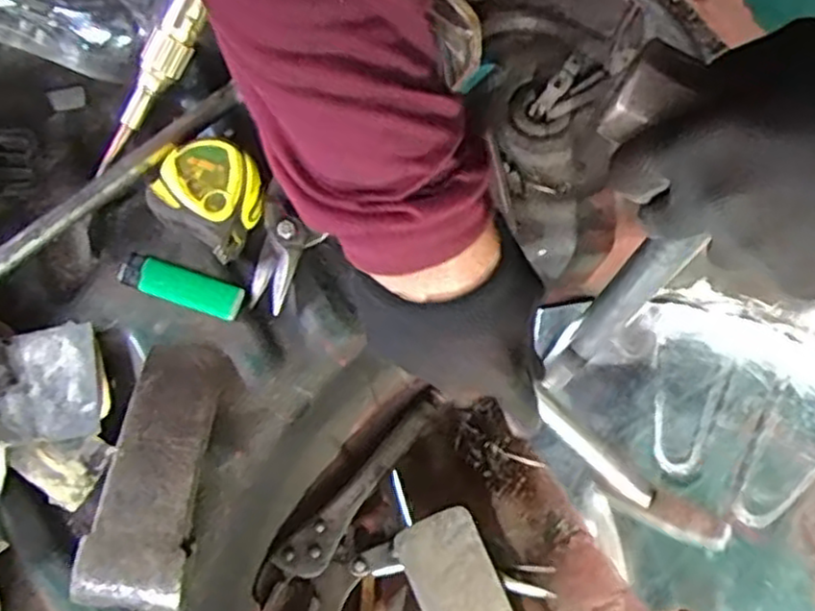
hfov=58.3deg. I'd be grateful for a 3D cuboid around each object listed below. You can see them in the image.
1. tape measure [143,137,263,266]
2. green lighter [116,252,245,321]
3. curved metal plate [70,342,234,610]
[{"bbox_3d":[-0.129,-0.073,0.478,0.062,0.035,0.060,32,73,9],"label":"tape measure"},{"bbox_3d":[-0.148,-0.013,0.479,0.080,0.013,0.023,17,71,5],"label":"green lighter"},{"bbox_3d":[-0.147,0.095,0.431,0.062,0.035,0.156,6,70,1],"label":"curved metal plate"}]

